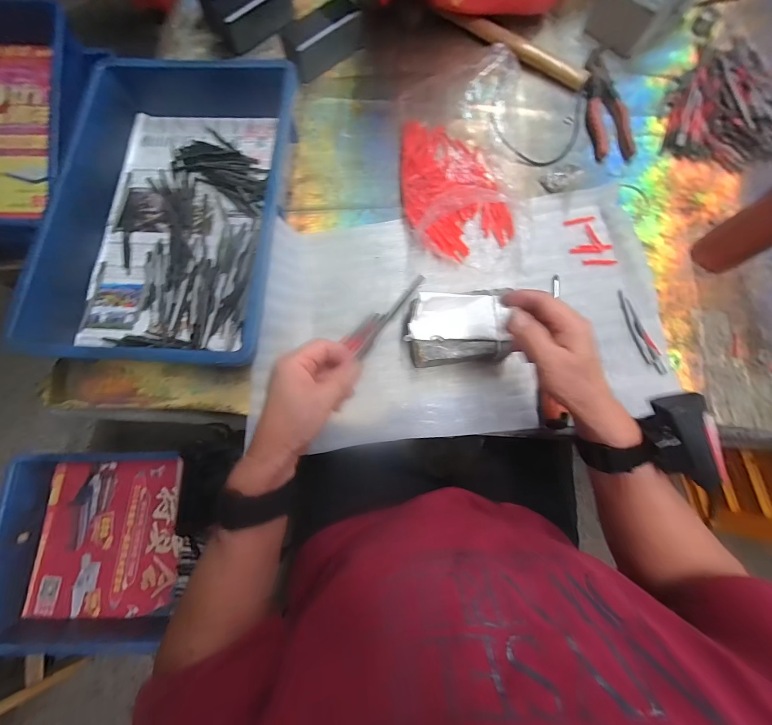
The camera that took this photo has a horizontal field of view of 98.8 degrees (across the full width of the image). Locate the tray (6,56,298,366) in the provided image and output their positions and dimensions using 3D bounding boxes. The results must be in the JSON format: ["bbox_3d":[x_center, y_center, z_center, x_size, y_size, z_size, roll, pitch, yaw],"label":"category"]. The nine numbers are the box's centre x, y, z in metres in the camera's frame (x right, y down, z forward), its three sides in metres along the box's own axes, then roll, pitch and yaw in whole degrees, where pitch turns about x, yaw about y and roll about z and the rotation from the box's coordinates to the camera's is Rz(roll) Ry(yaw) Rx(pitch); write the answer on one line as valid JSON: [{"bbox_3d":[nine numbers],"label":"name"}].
[{"bbox_3d":[-0.277,-0.225,0.448,0.287,0.067,0.459,2,76,1],"label":"tray"}]

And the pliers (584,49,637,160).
[{"bbox_3d":[0.336,-0.402,0.510,0.058,0.013,0.203,-2,76,0],"label":"pliers"}]

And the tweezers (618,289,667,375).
[{"bbox_3d":[0.322,-0.040,0.422,0.022,0.005,0.115,-16,76,-3],"label":"tweezers"}]

